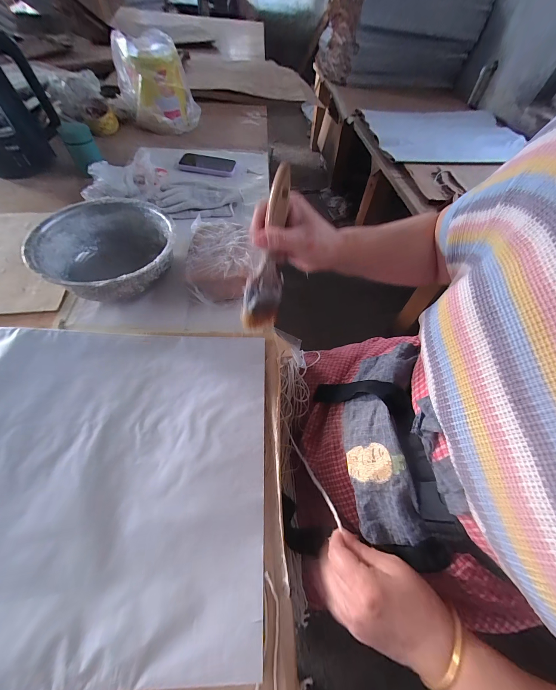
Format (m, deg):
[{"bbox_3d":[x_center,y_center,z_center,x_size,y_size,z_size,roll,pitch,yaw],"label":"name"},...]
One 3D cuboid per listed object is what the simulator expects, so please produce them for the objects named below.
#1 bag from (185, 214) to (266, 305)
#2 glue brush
[{"bbox_3d":[-0.096,-0.153,0.462,0.122,0.069,0.159,-2,57,-5],"label":"bag"},{"bbox_3d":[-0.004,-0.096,0.287,0.045,0.166,0.011,0,26,-36],"label":"glue brush"}]

